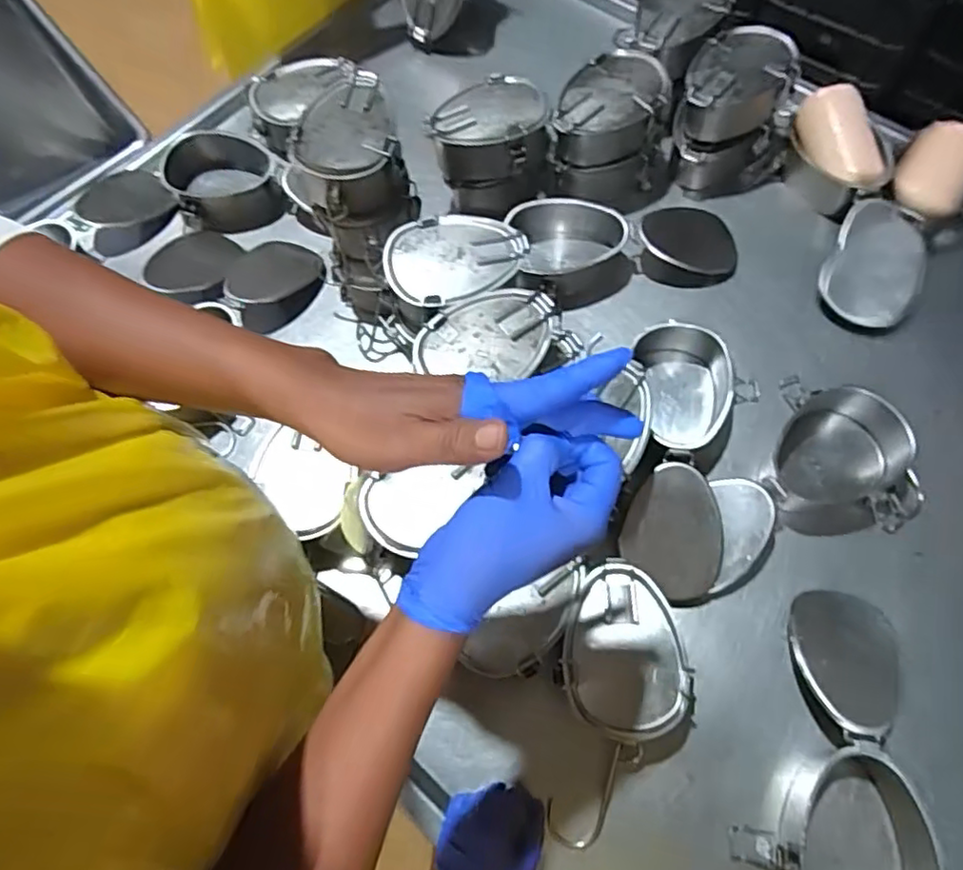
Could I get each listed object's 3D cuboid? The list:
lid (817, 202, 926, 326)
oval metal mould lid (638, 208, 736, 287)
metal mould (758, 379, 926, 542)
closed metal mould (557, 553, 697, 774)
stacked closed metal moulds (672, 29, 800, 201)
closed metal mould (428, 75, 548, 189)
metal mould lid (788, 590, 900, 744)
[{"bbox_3d":[0.517,-0.224,0.845,0.112,0.018,0.160,25,87,24],"label":"lid"},{"bbox_3d":[0.283,-0.264,0.897,0.140,0.052,0.122,-1,68,2],"label":"oval metal mould lid"},{"bbox_3d":[0.432,0.023,0.757,0.174,0.073,0.192,19,70,10],"label":"metal mould"},{"bbox_3d":[0.142,0.234,0.664,0.124,0.069,0.187,-12,68,-3],"label":"closed metal mould"},{"bbox_3d":[0.345,-0.441,0.903,0.141,0.160,0.158,7,68,5],"label":"stacked closed metal moulds"},{"bbox_3d":[0.007,-0.407,0.875,0.160,0.085,0.125,-14,68,-3],"label":"closed metal mould"},{"bbox_3d":[0.376,0.233,0.671,0.101,0.009,0.152,12,48,20],"label":"metal mould lid"}]

